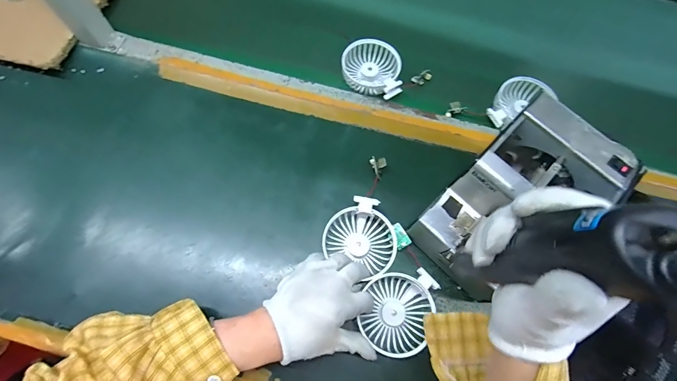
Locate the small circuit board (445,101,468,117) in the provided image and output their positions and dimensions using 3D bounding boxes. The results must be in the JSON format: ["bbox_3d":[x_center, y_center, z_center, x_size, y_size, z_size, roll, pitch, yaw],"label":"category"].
[{"bbox_3d":[0.178,-0.125,0.500,0.034,0.009,0.019,-20,72,-10],"label":"small circuit board"}]

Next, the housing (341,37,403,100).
[{"bbox_3d":[0.056,-0.192,0.514,0.099,0.027,0.082,24,71,6],"label":"housing"}]

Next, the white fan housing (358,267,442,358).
[{"bbox_3d":[0.068,0.141,0.388,0.077,0.031,0.097,16,70,3],"label":"white fan housing"}]

